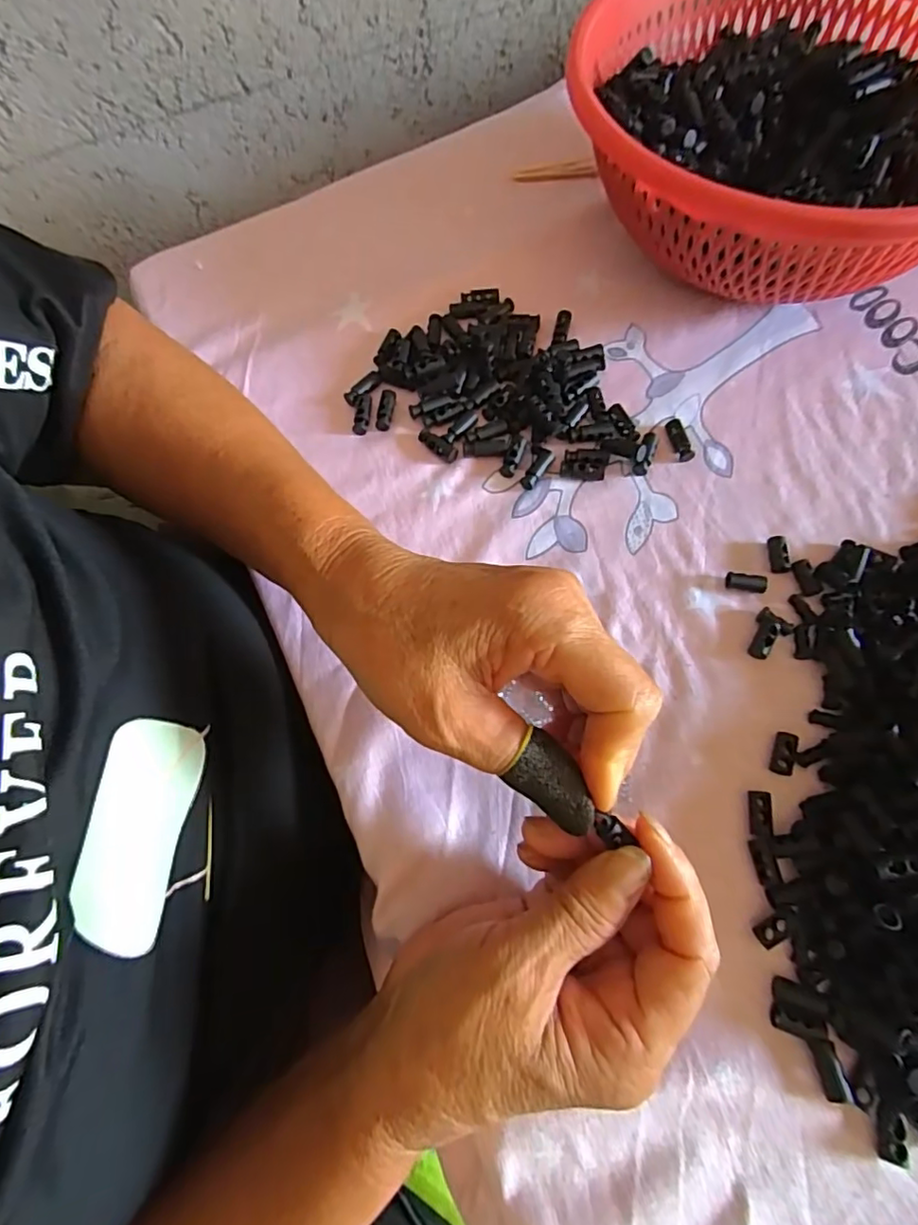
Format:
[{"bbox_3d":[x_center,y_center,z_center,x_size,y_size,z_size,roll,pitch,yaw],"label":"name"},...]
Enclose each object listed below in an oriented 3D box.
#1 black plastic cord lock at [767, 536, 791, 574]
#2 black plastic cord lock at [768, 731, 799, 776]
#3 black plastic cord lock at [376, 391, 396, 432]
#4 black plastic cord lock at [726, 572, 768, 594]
[{"bbox_3d":[0.165,-0.030,0.304,0.010,0.007,0.019,8,69,6],"label":"black plastic cord lock"},{"bbox_3d":[0.148,0.064,0.267,0.010,0.007,0.018,15,69,8],"label":"black plastic cord lock"},{"bbox_3d":[-0.043,-0.121,0.351,0.009,0.005,0.026,10,82,6],"label":"black plastic cord lock"},{"bbox_3d":[0.146,-0.015,0.300,0.020,0.006,0.008,9,69,6],"label":"black plastic cord lock"}]

